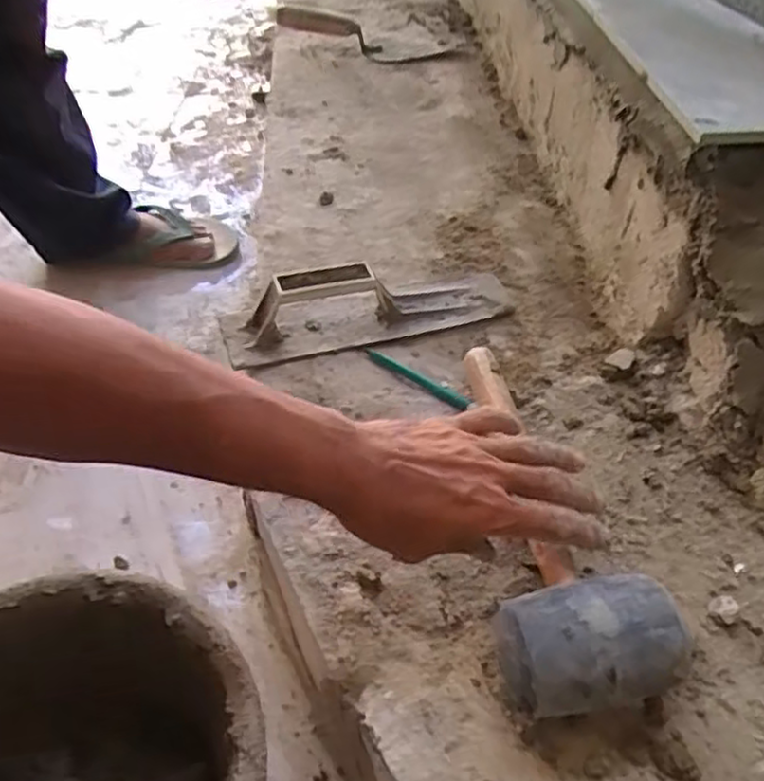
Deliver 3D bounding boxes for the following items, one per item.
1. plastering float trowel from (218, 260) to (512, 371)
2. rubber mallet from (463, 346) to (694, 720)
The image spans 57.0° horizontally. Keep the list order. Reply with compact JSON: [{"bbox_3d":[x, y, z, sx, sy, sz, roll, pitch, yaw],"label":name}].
[{"bbox_3d":[-0.011,-0.089,0.654,0.274,0.055,0.076,-15,48,-15],"label":"plastering float trowel"},{"bbox_3d":[0.103,0.085,0.498,0.101,0.069,0.285,-5,40,-6],"label":"rubber mallet"}]

